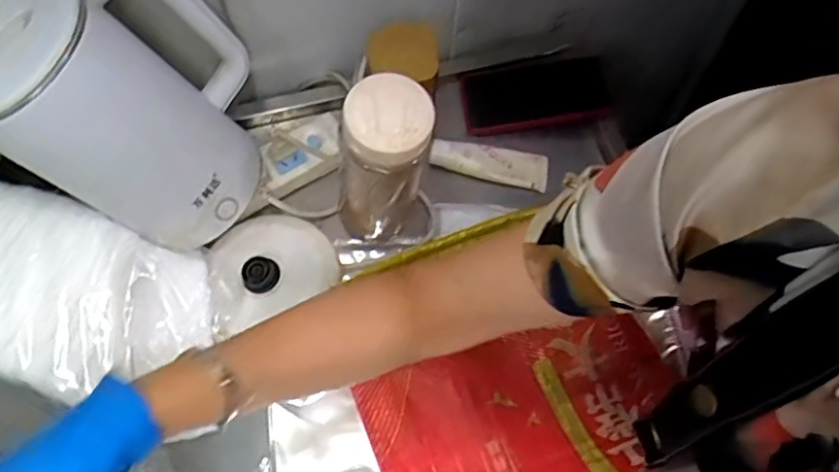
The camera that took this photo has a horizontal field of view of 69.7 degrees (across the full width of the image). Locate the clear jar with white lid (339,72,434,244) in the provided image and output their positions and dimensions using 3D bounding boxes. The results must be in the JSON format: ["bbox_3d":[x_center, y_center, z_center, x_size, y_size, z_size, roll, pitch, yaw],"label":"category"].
[{"bbox_3d":[-0.034,-0.062,0.548,0.088,0.220,0.085,-10,68,-6],"label":"clear jar with white lid"}]

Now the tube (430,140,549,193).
[{"bbox_3d":[0.076,-0.081,0.656,0.128,0.016,0.036,9,67,2],"label":"tube"}]

